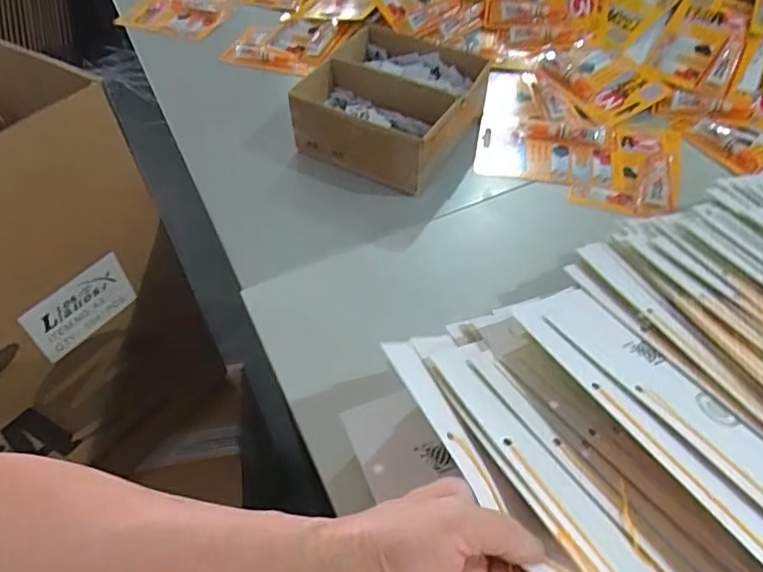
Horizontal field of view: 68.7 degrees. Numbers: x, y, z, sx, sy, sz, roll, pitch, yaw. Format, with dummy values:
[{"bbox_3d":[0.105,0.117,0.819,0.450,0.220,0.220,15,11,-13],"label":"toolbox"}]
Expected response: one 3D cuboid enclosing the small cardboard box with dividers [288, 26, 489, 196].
[{"bbox_3d":[0.012,-0.204,0.634,0.172,0.081,0.174,23,55,19],"label":"small cardboard box with dividers"}]

